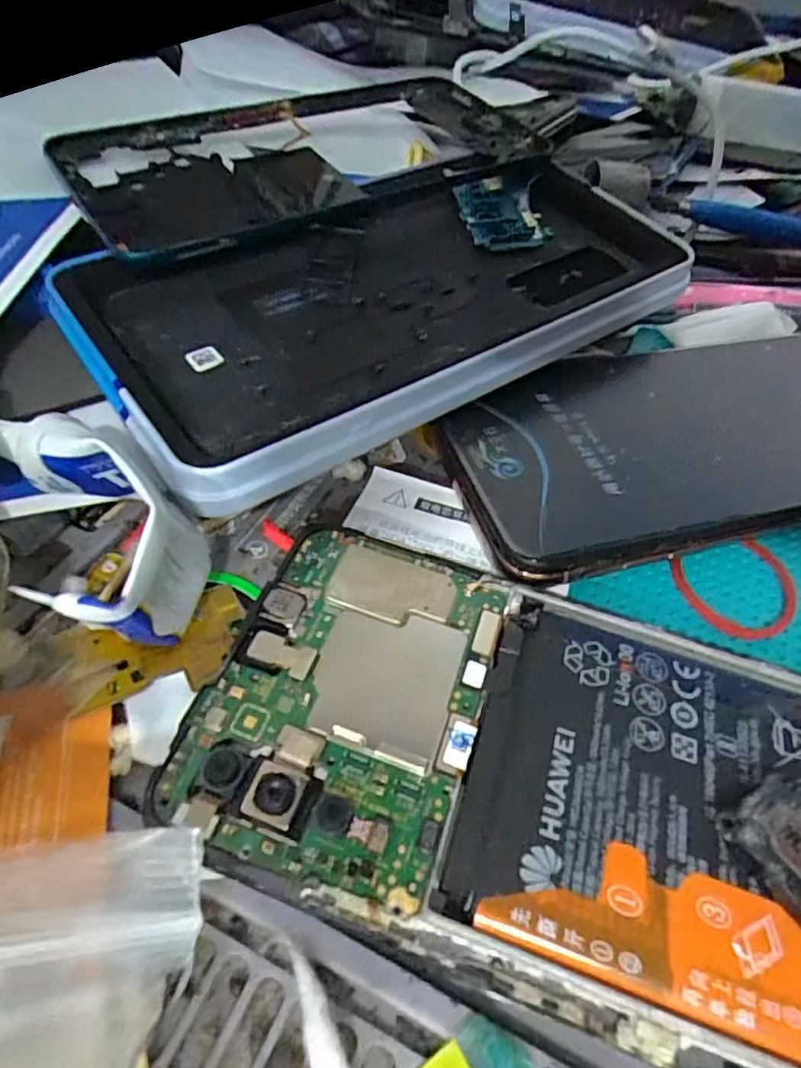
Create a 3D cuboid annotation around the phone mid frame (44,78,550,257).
[{"bbox_3d":[-0.031,-0.140,0.213,0.166,0.009,0.079,-32,68,-24],"label":"phone mid frame"}]

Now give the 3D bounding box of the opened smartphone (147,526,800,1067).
[{"bbox_3d":[0.029,0.039,0.107,0.133,0.007,0.068,16,50,8],"label":"opened smartphone"}]

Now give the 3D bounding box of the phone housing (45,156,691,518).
[{"bbox_3d":[0.004,-0.075,0.182,0.186,0.026,0.092,-26,57,-25],"label":"phone housing"}]

